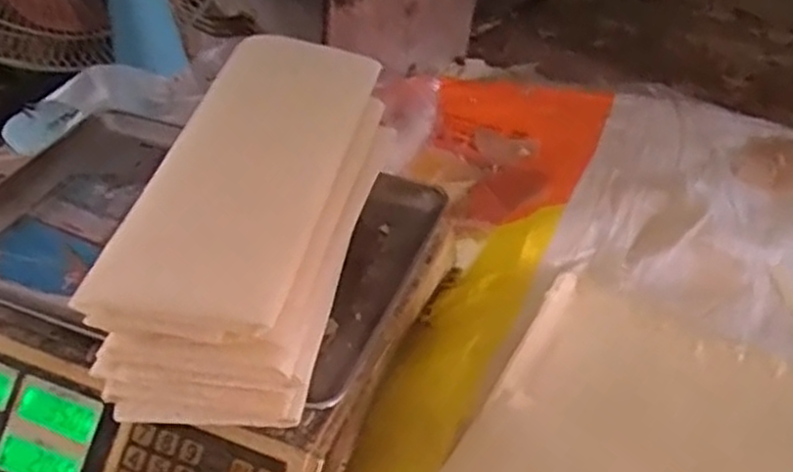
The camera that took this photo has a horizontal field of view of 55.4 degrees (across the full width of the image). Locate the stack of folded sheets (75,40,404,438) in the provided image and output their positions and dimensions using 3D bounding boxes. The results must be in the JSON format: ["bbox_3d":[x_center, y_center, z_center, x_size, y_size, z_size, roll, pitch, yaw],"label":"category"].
[{"bbox_3d":[-0.091,-0.015,0.491,0.126,0.093,0.272,10,56,10],"label":"stack of folded sheets"}]

